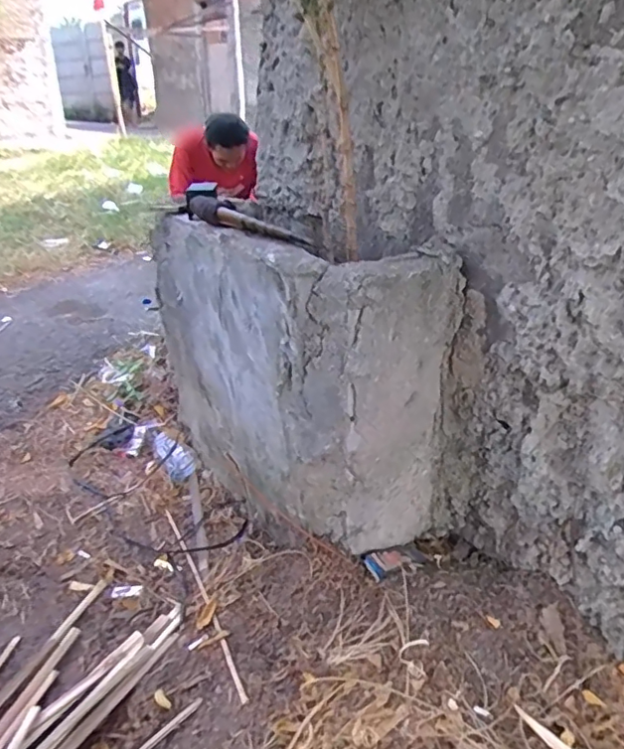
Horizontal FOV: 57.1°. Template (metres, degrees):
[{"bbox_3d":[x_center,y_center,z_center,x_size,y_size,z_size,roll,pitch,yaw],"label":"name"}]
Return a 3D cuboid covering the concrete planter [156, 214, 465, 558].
[{"bbox_3d":[-0.054,-0.026,1.199,0.297,0.546,0.670,-16,31,-27],"label":"concrete planter"}]

